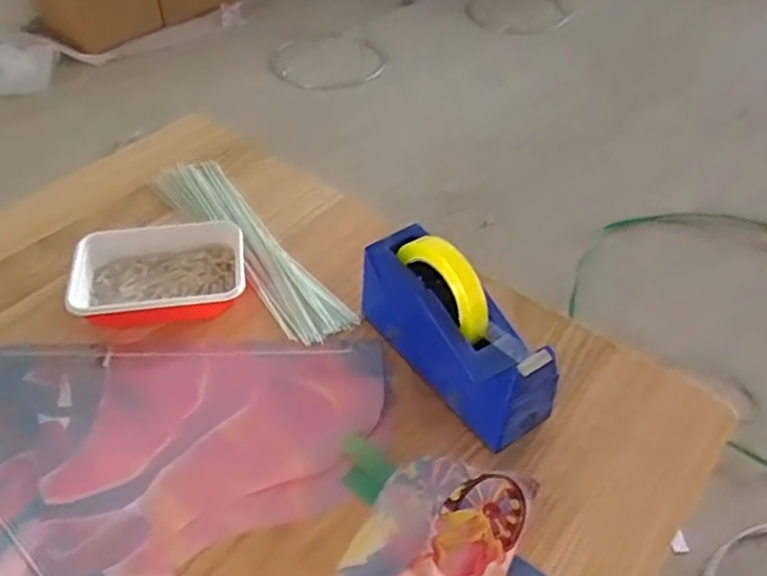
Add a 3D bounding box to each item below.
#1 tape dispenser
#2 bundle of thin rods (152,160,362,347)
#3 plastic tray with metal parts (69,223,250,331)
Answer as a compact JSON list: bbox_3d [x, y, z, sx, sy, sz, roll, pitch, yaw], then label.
[{"bbox_3d":[0.064,0.033,0.597,0.068,0.118,0.200,-29,53,-26],"label":"tape dispenser"},{"bbox_3d":[-0.150,-0.052,0.747,0.074,0.009,0.328,-29,54,-26],"label":"bundle of thin rods"},{"bbox_3d":[-0.225,-0.015,0.685,0.165,0.036,0.110,-10,47,-11],"label":"plastic tray with metal parts"}]

